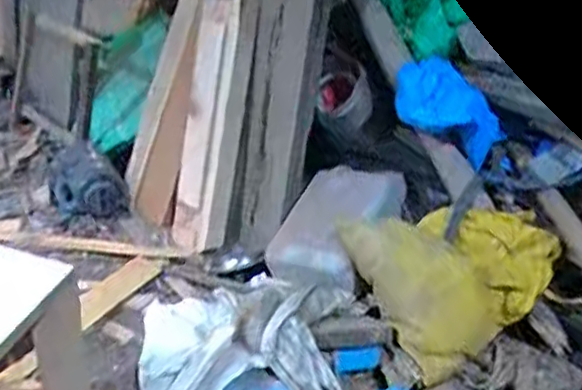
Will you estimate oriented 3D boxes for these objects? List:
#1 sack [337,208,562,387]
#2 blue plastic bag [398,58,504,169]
[{"bbox_3d":[0.284,0.144,1.226,0.312,0.164,0.260,-13,30,-26],"label":"sack"},{"bbox_3d":[0.294,-0.162,1.281,0.205,0.165,0.089,10,28,16],"label":"blue plastic bag"}]

